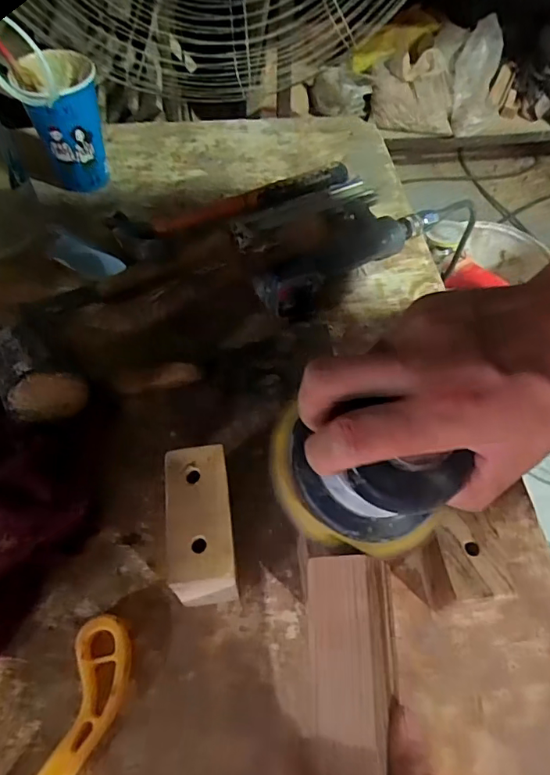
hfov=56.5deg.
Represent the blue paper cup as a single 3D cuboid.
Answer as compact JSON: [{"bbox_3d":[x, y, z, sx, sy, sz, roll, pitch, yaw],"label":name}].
[{"bbox_3d":[-0.231,-0.297,0.581,0.081,0.122,0.082,-19,60,-11],"label":"blue paper cup"}]

